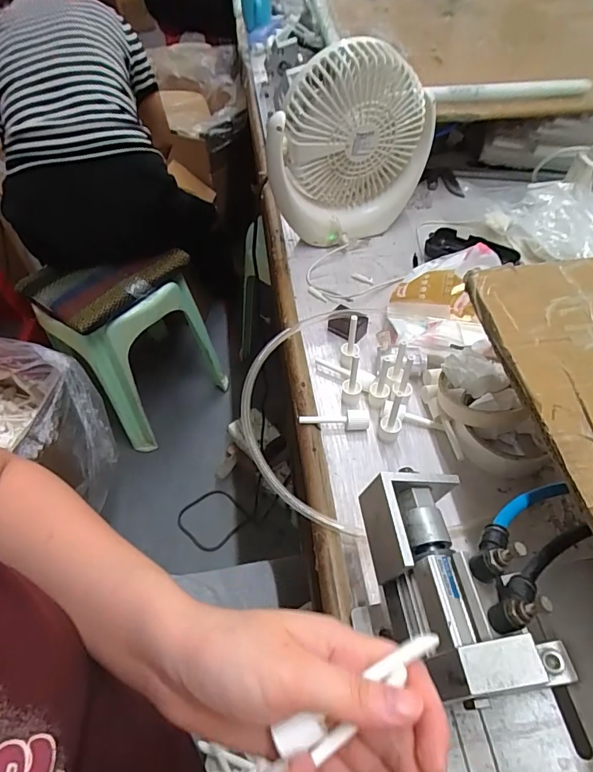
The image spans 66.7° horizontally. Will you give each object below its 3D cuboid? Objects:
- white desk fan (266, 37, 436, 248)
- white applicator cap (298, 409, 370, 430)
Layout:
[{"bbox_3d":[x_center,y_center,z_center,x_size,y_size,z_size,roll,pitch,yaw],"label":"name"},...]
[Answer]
[{"bbox_3d":[0.065,-0.280,0.547,0.184,0.211,0.061,-21,54,-14],"label":"white desk fan"},{"bbox_3d":[0.035,0.031,0.424,0.065,0.013,0.015,2,52,4],"label":"white applicator cap"}]

